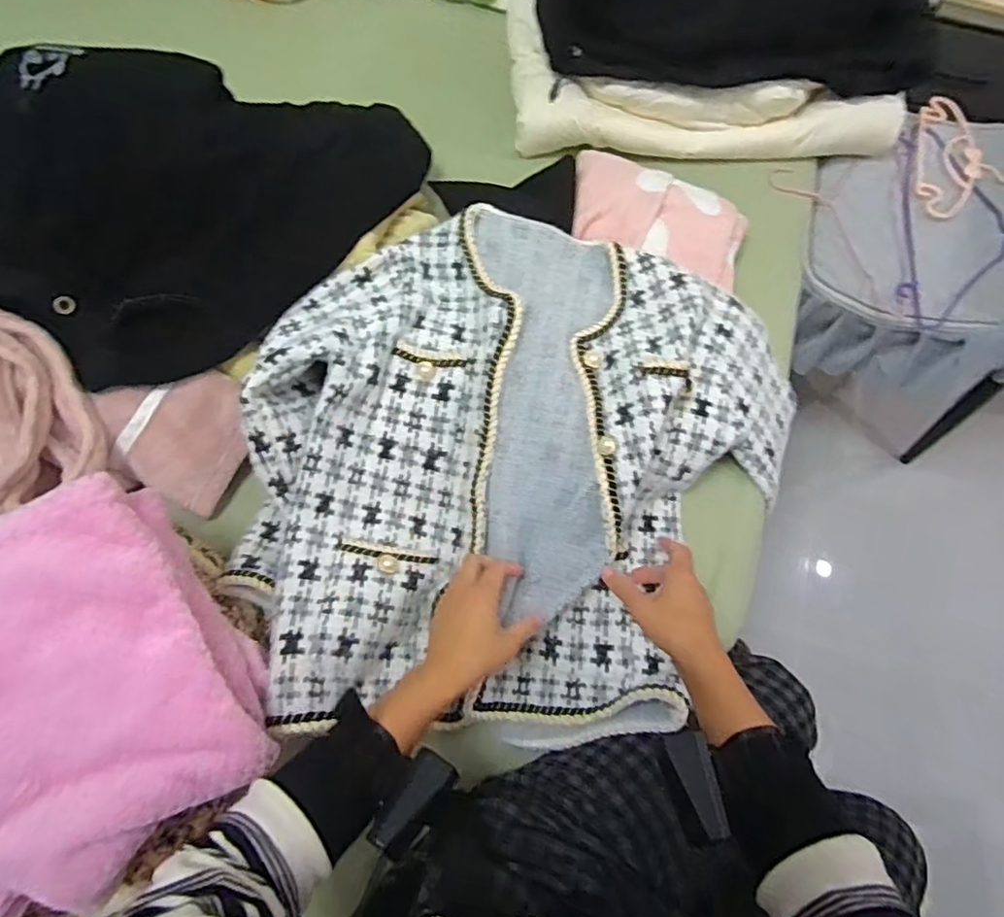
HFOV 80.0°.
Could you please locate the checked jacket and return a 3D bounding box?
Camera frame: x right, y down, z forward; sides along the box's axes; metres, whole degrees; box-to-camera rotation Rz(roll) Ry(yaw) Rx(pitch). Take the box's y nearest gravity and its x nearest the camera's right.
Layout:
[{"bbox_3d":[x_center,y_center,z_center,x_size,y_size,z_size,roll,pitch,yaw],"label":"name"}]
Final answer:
[{"bbox_3d":[0.028,-0.004,0.633,0.557,0.116,0.533,5,67,1],"label":"checked jacket"}]

